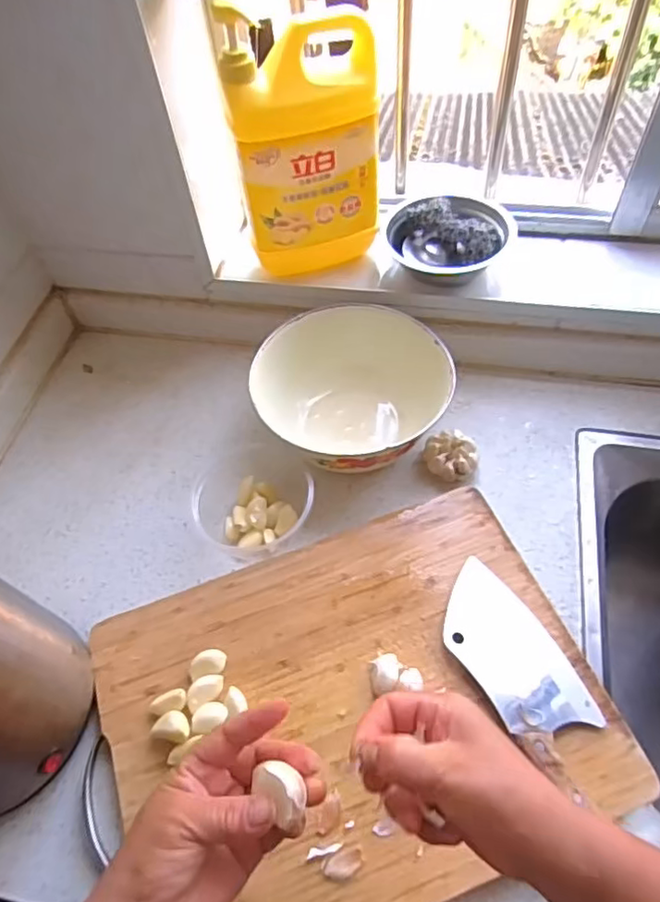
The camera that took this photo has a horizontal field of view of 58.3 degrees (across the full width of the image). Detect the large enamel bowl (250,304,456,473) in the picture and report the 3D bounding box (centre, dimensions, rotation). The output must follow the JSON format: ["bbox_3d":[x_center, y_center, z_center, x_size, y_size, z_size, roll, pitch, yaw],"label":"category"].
[{"bbox_3d":[0.025,-0.065,0.643,0.186,0.090,0.185,-2,56,3],"label":"large enamel bowl"}]

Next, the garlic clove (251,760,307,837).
[{"bbox_3d":[-0.023,0.188,0.323,0.020,0.017,0.034,-37,61,-19],"label":"garlic clove"}]

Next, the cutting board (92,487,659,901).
[{"bbox_3d":[0.017,0.208,0.497,0.386,0.040,0.286,-19,57,-8],"label":"cutting board"}]

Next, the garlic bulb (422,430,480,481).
[{"bbox_3d":[0.126,0.006,0.620,0.052,0.032,0.048,-2,56,3],"label":"garlic bulb"}]

